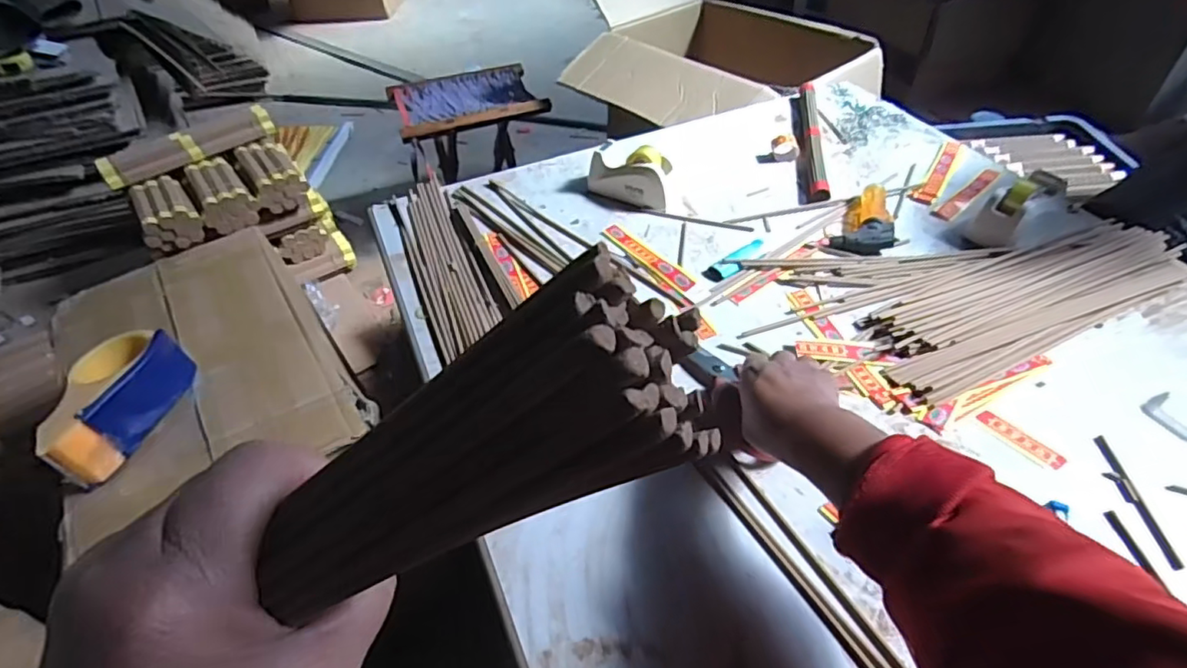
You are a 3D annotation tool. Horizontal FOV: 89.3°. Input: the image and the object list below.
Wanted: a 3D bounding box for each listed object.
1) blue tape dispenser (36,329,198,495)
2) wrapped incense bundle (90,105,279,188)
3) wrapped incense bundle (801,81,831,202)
[{"bbox_3d":[-0.465,0.067,0.579,0.087,0.058,0.154,10,48,10],"label":"blue tape dispenser"},{"bbox_3d":[-0.801,-0.378,1.191,0.070,0.053,0.314,33,55,29],"label":"wrapped incense bundle"},{"bbox_3d":[0.310,-0.277,0.845,0.026,0.020,0.298,7,47,8],"label":"wrapped incense bundle"}]

